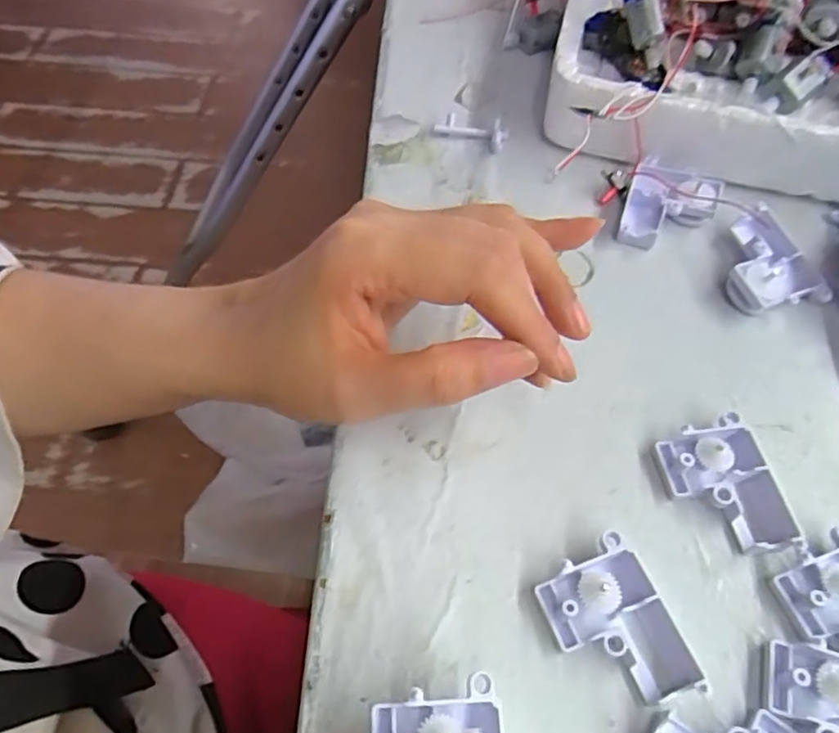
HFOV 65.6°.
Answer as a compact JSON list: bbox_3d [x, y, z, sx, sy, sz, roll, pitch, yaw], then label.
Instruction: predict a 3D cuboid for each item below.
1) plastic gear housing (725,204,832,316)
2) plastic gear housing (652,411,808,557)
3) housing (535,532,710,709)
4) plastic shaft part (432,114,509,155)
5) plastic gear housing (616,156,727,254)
[{"bbox_3d":[0.154,-0.047,0.294,0.041,0.015,0.049,-15,54,-6],"label":"plastic gear housing"},{"bbox_3d":[0.110,0.044,0.235,0.036,0.015,0.050,-12,54,-4],"label":"plastic gear housing"},{"bbox_3d":[0.063,0.083,0.206,0.035,0.016,0.048,-21,55,-10],"label":"housing"},{"bbox_3d":[0.027,-0.123,0.338,0.037,0.012,0.013,13,56,14],"label":"plastic shaft part"},{"bbox_3d":[0.118,-0.075,0.310,0.040,0.014,0.048,19,58,18],"label":"plastic gear housing"}]

